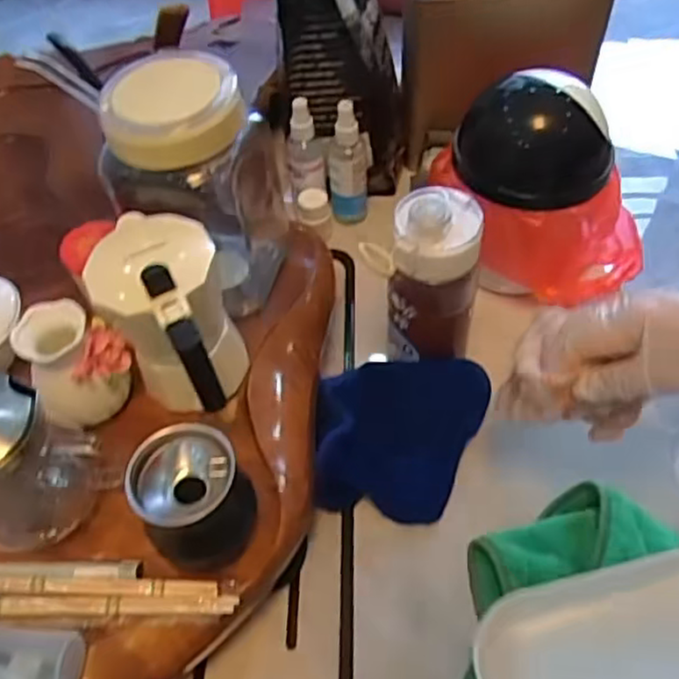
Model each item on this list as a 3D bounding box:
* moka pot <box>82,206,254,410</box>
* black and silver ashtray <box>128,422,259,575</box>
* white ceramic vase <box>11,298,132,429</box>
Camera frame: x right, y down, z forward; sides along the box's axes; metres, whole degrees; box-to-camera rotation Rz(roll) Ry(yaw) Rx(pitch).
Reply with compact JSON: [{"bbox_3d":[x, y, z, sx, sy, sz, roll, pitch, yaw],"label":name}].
[{"bbox_3d":[-0.113,-0.006,0.485,0.082,0.145,0.130,-17,54,-9],"label":"moka pot"},{"bbox_3d":[-0.091,0.101,0.440,0.066,0.078,0.066,-2,53,2],"label":"black and silver ashtray"},{"bbox_3d":[-0.191,0.016,0.506,0.069,0.074,0.058,-22,55,-13],"label":"white ceramic vase"}]

